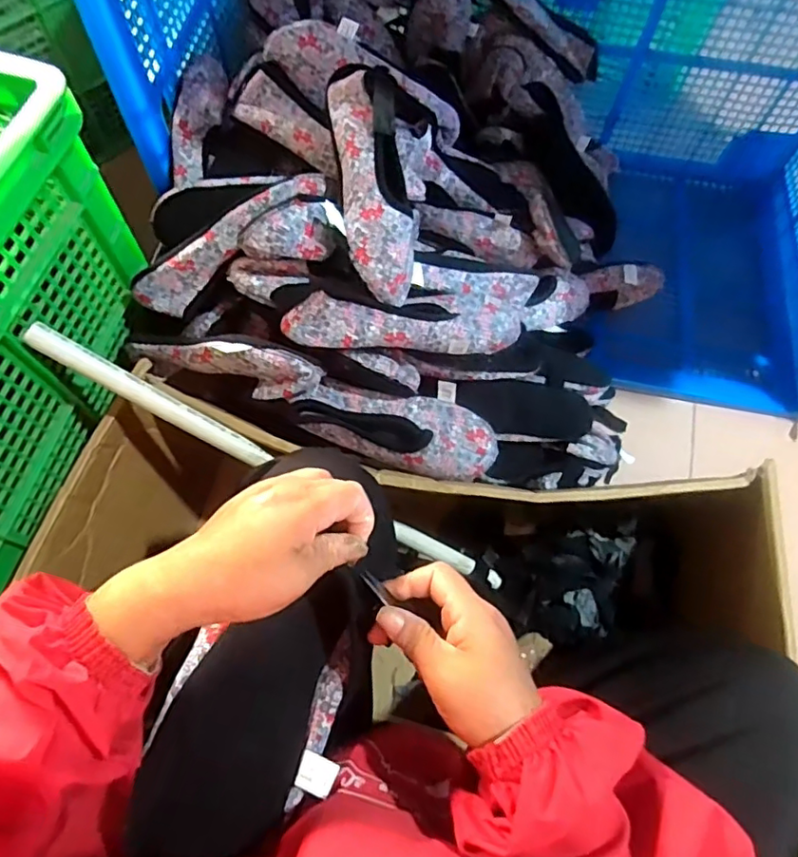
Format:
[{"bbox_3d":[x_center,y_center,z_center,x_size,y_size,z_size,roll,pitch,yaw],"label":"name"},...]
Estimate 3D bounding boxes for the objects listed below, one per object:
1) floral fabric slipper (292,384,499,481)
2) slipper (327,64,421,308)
[{"bbox_3d":[-0.007,-0.003,0.663,0.241,0.051,0.076,13,68,4],"label":"floral fabric slipper"},{"bbox_3d":[-0.027,-0.258,0.595,0.068,0.056,0.257,-8,81,-5],"label":"slipper"}]

